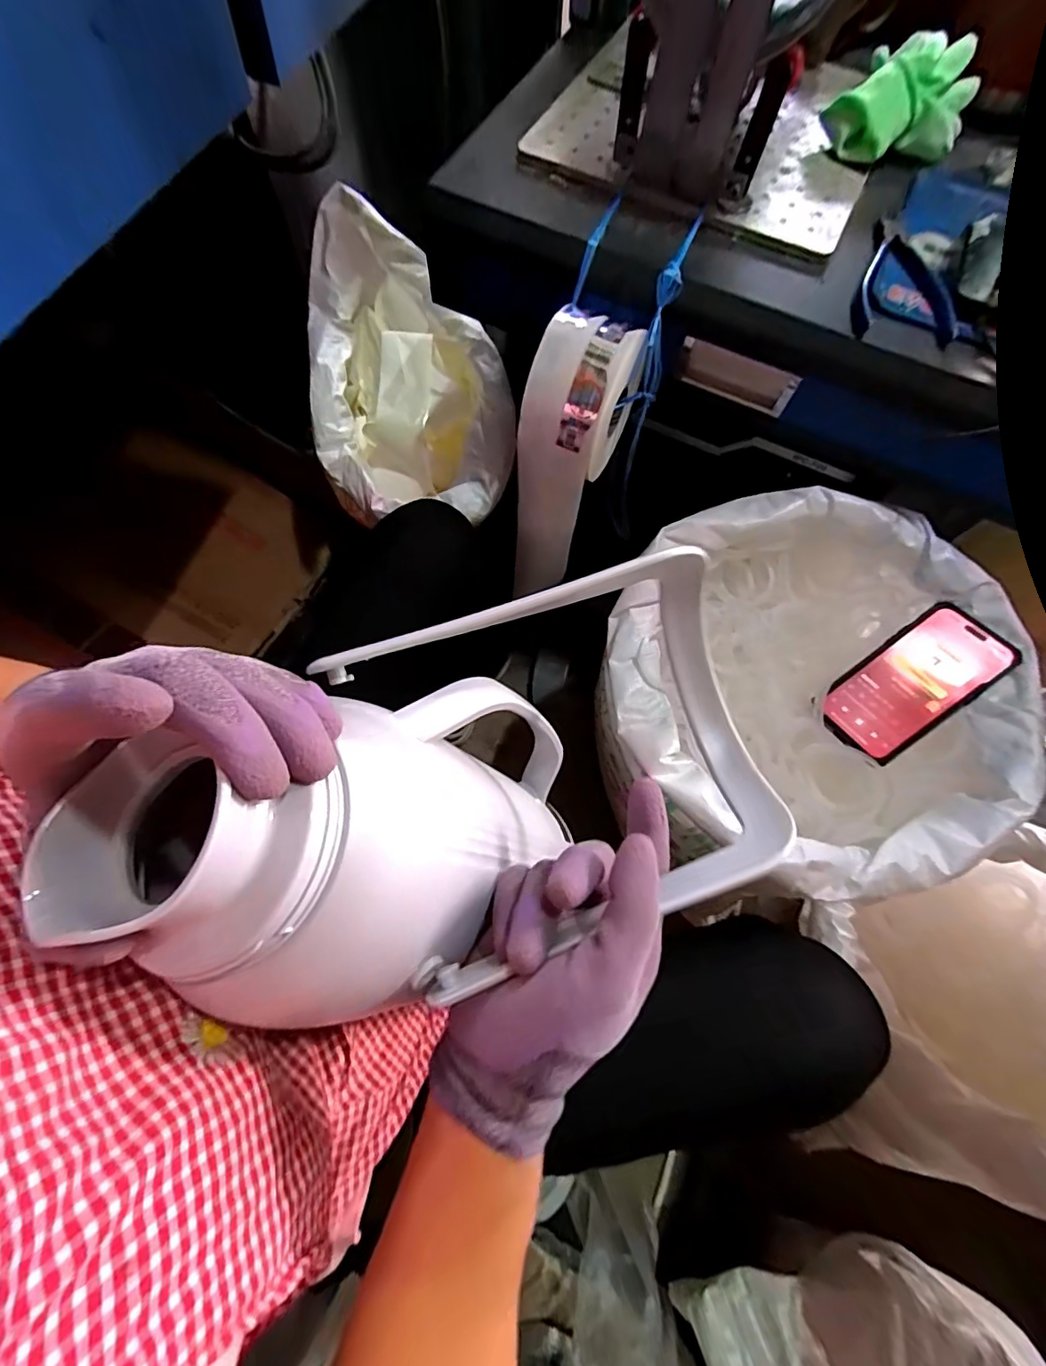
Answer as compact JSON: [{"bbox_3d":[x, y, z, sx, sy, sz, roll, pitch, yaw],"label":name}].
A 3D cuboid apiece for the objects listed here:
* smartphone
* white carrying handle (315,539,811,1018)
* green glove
[{"bbox_3d":[0.362,-0.001,0.468,0.160,0.009,0.080,-41,65,5],"label":"smartphone"},{"bbox_3d":[0.026,0.035,0.237,0.195,0.042,0.158,-20,92,-16],"label":"white carrying handle"},{"bbox_3d":[0.349,-0.513,0.451,0.133,0.056,0.074,-33,74,-14],"label":"green glove"}]

